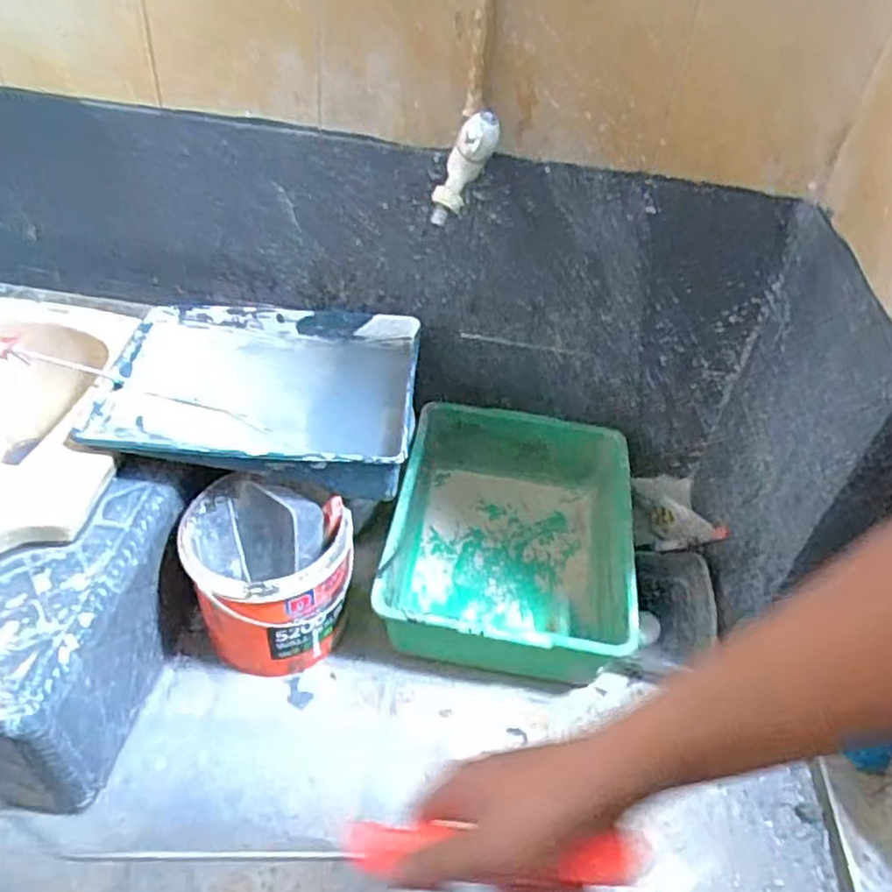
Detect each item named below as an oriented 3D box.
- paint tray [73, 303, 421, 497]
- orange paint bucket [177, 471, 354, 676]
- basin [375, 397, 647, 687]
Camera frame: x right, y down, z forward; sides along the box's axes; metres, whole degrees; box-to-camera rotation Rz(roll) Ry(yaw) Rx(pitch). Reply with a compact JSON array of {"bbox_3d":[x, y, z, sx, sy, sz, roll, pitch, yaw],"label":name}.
[{"bbox_3d":[-0.222,-0.069,0.856,0.348,0.072,0.283,5,41,-2],"label":"paint tray"},{"bbox_3d":[-0.209,0.157,0.833,0.169,0.201,0.173,4,41,-3],"label":"orange paint bucket"},{"bbox_3d":[0.088,0.127,0.957,0.307,0.134,0.389,9,41,3],"label":"basin"}]

